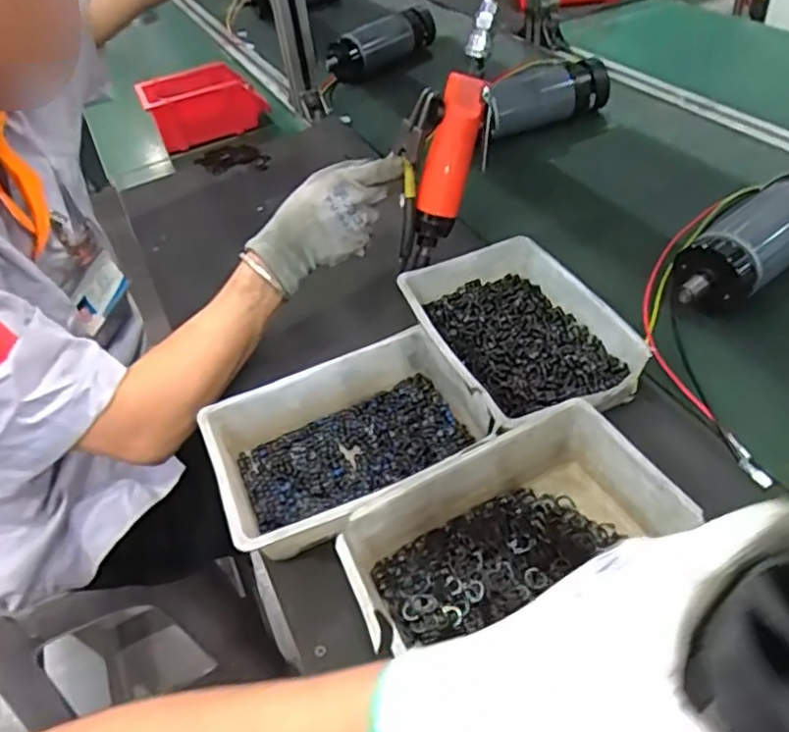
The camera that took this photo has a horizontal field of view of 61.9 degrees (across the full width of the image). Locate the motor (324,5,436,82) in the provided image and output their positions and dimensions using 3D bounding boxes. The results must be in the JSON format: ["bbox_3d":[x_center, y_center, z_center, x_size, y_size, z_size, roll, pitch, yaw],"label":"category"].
[{"bbox_3d":[-0.023,-0.567,1.165,0.222,0.068,0.059,-28,47,-21],"label":"motor"}]

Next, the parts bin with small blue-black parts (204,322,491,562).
[{"bbox_3d":[-0.033,0.061,0.517,0.201,0.053,0.148,-20,44,-14],"label":"parts bin with small blue-black parts"}]

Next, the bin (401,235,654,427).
[{"bbox_3d":[0.108,-0.026,0.575,0.148,0.049,0.207,-20,44,-14],"label":"bin"}]

